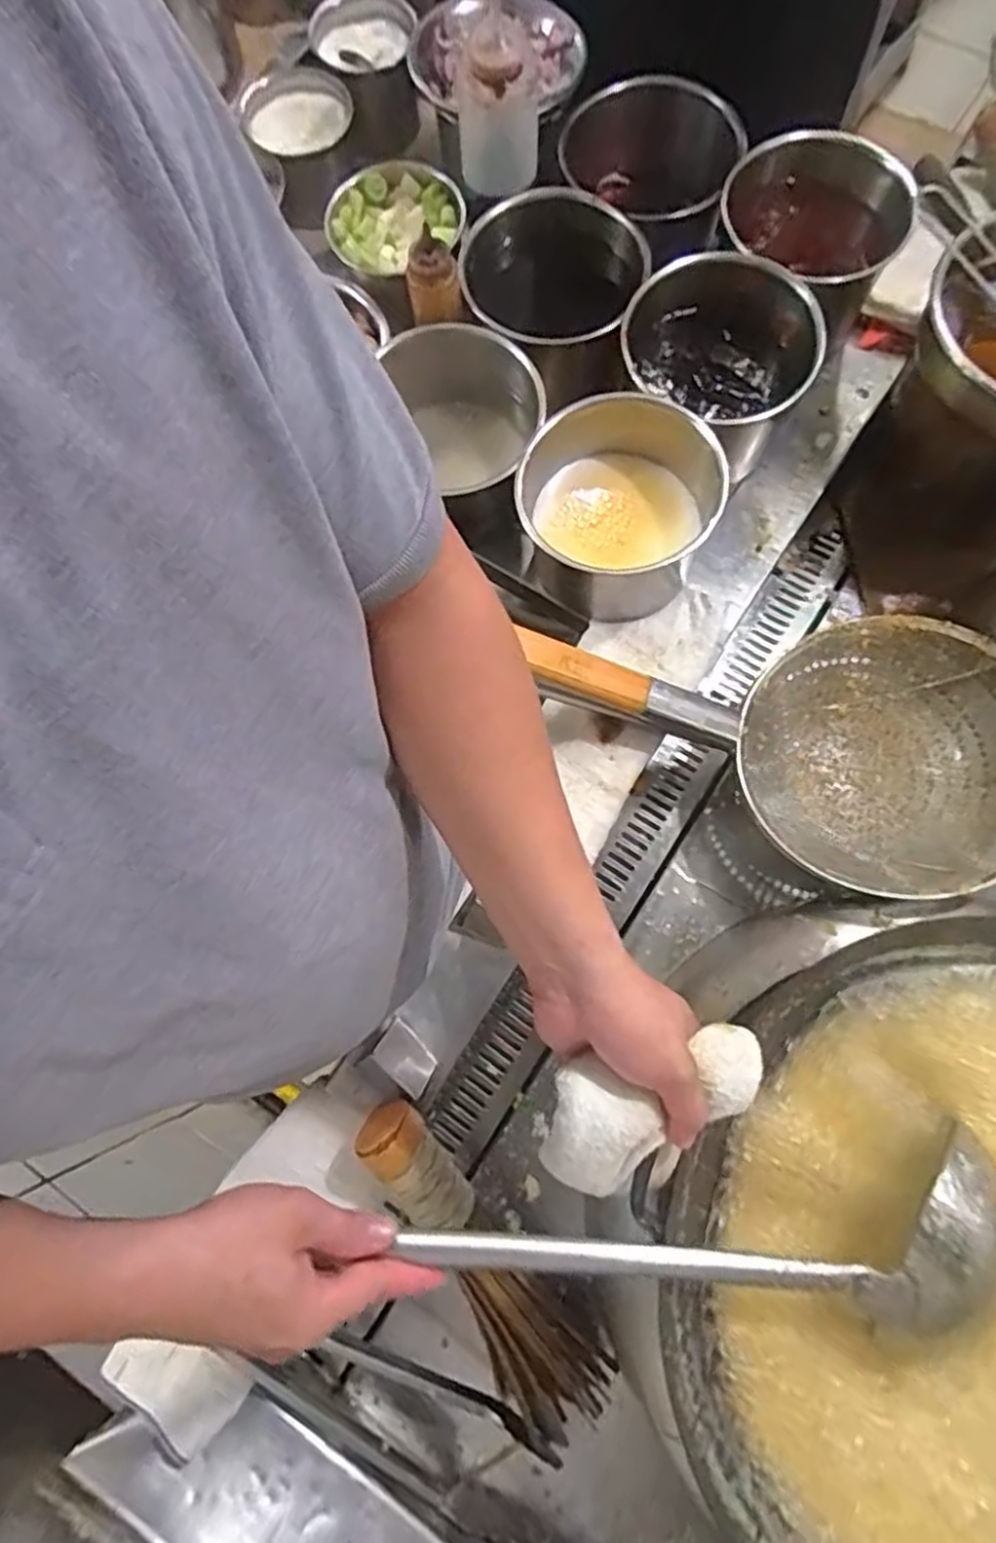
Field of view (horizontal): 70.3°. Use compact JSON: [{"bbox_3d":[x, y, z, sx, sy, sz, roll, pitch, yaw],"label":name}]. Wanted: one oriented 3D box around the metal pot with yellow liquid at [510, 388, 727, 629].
[{"bbox_3d":[0.104,-0.234,0.655,0.173,0.115,0.171,0,77,2],"label":"metal pot with yellow liquid"}]

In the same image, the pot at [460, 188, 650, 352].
[{"bbox_3d":[0.054,-0.478,0.718,0.170,0.111,0.184,-2,77,1],"label":"pot"}]

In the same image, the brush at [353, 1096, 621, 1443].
[{"bbox_3d":[-0.014,0.397,0.562,0.083,0.046,0.308,-32,97,-6],"label":"brush"}]

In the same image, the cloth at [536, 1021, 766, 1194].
[{"bbox_3d":[0.091,0.190,0.413,0.140,0.044,0.073,-20,77,-10],"label":"cloth"}]

